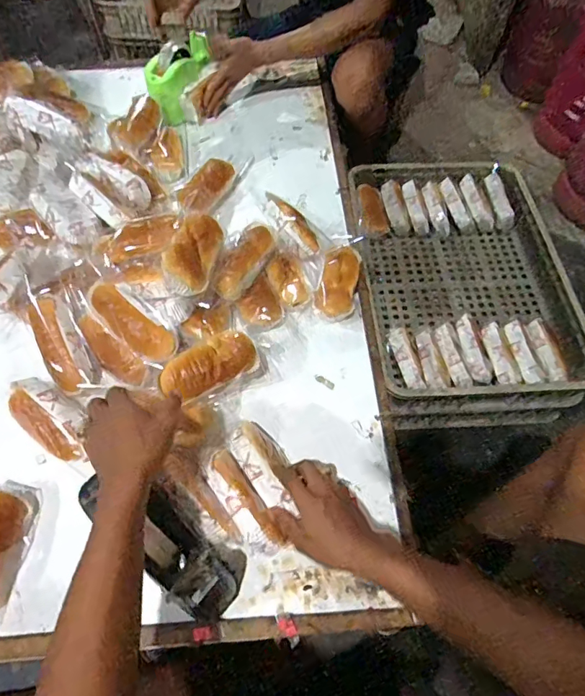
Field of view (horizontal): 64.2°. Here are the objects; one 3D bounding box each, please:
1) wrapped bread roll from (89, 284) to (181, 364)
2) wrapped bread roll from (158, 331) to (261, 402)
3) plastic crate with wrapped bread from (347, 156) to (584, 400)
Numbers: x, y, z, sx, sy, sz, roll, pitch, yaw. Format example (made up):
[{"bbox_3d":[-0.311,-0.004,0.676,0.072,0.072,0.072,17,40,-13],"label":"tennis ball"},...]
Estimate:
[{"bbox_3d":[-0.226,-0.037,0.662,0.150,0.036,0.054,37,66,18],"label":"wrapped bread roll"},{"bbox_3d":[-0.118,0.021,0.653,0.134,0.038,0.060,-30,65,-17],"label":"wrapped bread roll"},{"bbox_3d":[0.361,-0.167,1.015,0.398,0.102,0.596,-3,60,-3],"label":"plastic crate with wrapped bread"}]

